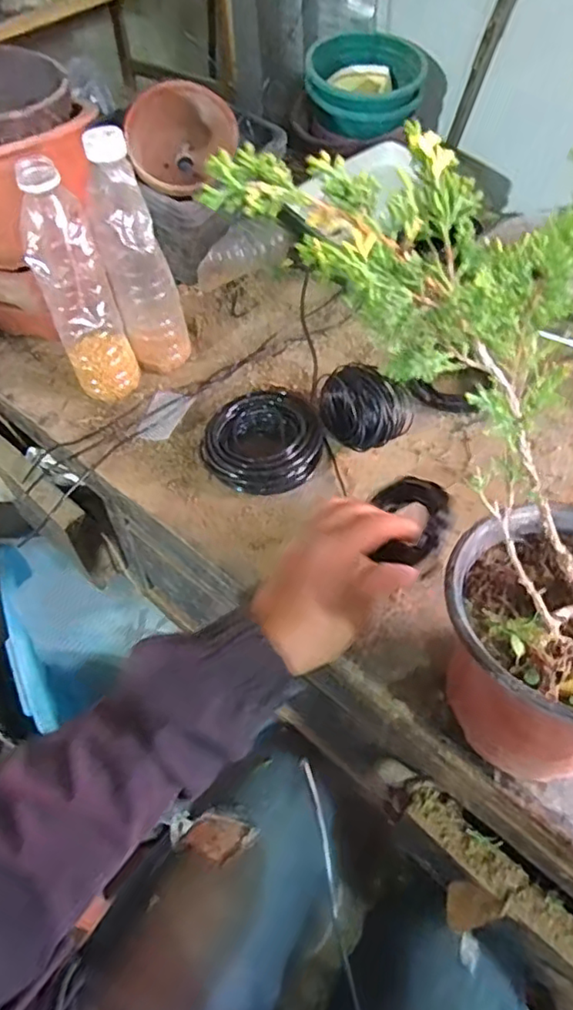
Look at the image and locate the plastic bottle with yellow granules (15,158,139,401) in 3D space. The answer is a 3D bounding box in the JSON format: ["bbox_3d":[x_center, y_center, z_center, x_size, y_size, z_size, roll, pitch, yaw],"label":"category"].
[{"bbox_3d":[-0.181,-0.183,0.531,0.059,0.201,0.051,-17,53,-9],"label":"plastic bottle with yellow granules"}]

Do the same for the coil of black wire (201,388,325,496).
[{"bbox_3d":[-0.021,-0.053,0.527,0.106,0.043,0.084,0,52,4],"label":"coil of black wire"}]

